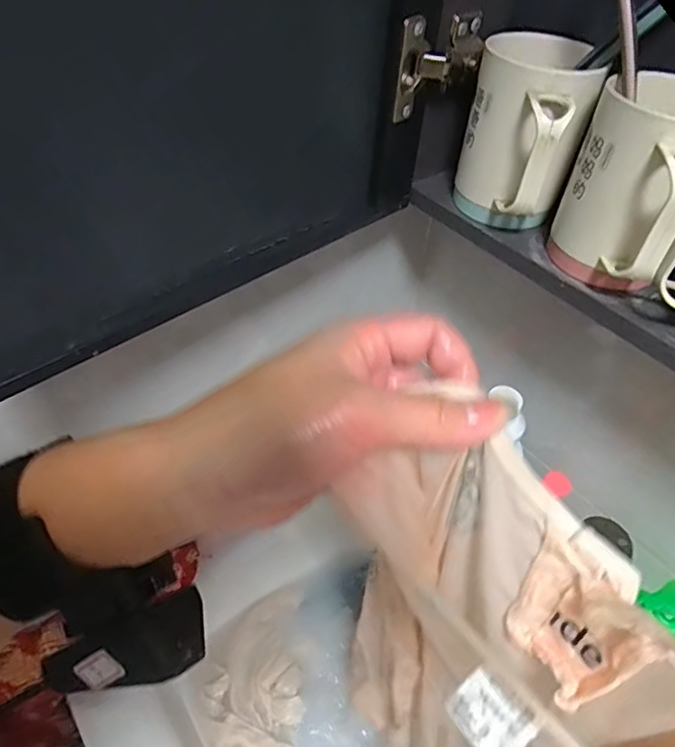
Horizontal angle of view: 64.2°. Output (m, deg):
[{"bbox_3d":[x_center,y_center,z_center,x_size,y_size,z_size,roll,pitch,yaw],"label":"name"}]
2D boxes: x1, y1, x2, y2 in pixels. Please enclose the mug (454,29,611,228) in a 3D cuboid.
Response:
[{"bbox_3d":[0.122,-0.158,0.366,0.069,0.107,0.098,15,47,8],"label":"mug"}]

